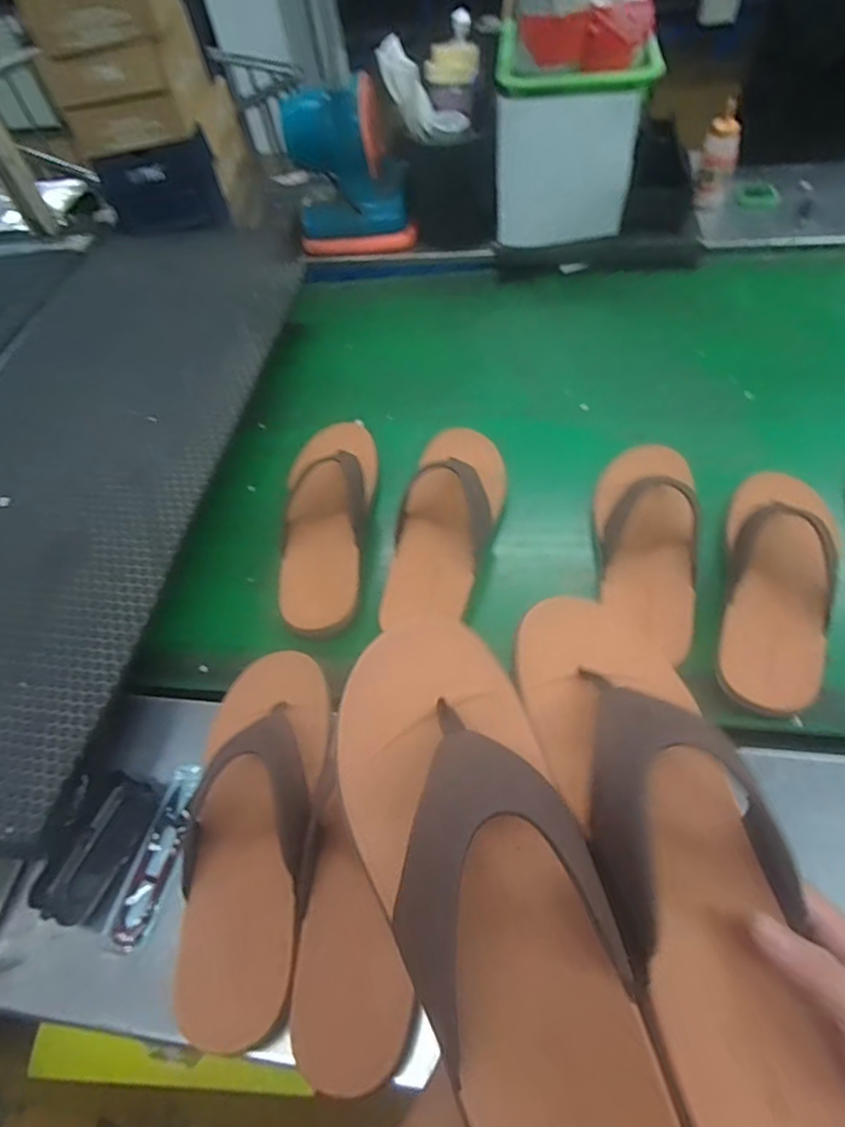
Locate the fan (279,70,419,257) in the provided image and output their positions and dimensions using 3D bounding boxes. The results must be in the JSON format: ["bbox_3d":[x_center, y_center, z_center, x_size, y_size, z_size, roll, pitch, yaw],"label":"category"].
[{"bbox_3d":[-0.120,-0.633,0.952,0.182,0.197,0.136,-12,54,-3],"label":"fan"}]

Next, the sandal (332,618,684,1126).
[{"bbox_3d":[0.035,0.156,0.276,0.100,0.047,0.276,-20,69,-9],"label":"sandal"}]

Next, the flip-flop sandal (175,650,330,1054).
[{"bbox_3d":[-0.136,0.199,0.468,0.088,0.063,0.280,-6,54,1],"label":"flip-flop sandal"}]

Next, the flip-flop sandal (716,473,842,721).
[{"bbox_3d":[0.330,0.011,0.555,0.095,0.075,0.257,19,58,18],"label":"flip-flop sandal"}]

